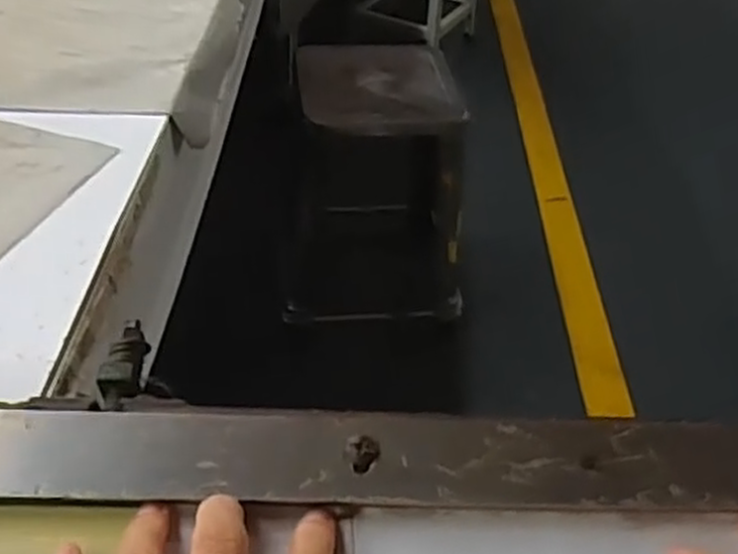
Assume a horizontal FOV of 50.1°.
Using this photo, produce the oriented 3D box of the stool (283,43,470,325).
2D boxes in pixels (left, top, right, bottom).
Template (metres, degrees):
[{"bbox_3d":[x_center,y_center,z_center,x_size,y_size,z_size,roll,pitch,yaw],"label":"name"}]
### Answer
[{"bbox_3d":[0.013,-0.186,1.557,0.360,0.460,0.356,0,42,-5],"label":"stool"}]

